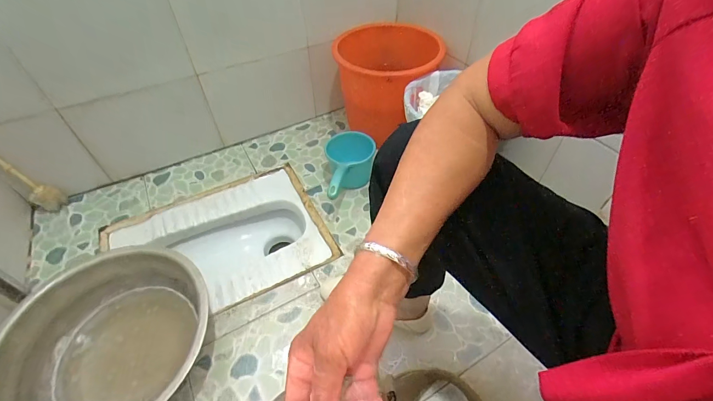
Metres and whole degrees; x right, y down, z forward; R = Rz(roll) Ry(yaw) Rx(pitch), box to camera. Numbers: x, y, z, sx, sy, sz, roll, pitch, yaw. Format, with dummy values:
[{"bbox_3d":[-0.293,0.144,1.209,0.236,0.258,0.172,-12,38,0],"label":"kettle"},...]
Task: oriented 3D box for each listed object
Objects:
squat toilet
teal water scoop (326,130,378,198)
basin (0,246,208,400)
[{"bbox_3d":[-0.349,0.152,0.914,0.496,0.150,0.378,-23,52,-18],"label":"squat toilet"},{"bbox_3d":[-0.014,-0.073,0.915,0.134,0.127,0.235,-2,48,-1],"label":"teal water scoop"},{"bbox_3d":[-0.434,0.263,0.623,0.328,0.125,0.352,-1,47,1],"label":"basin"}]

